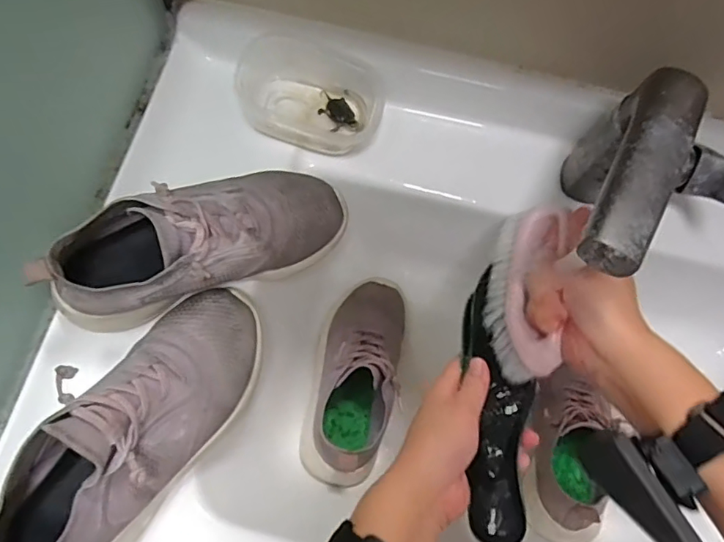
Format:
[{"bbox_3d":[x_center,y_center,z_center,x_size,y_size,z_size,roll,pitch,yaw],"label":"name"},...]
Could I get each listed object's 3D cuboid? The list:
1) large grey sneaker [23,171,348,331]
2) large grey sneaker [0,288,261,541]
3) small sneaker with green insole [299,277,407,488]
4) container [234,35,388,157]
[{"bbox_3d":[-0.117,-0.027,0.397,0.218,0.086,0.082,-25,74,-10],"label":"large grey sneaker"},{"bbox_3d":[-0.148,0.102,0.355,0.084,0.107,0.226,32,61,8],"label":"large grey sneaker"},{"bbox_3d":[-0.001,0.093,0.509,0.078,0.077,0.197,14,71,2],"label":"small sneaker with green insole"},{"bbox_3d":[-0.048,-0.162,0.480,0.142,0.055,0.096,26,72,6],"label":"container"}]

